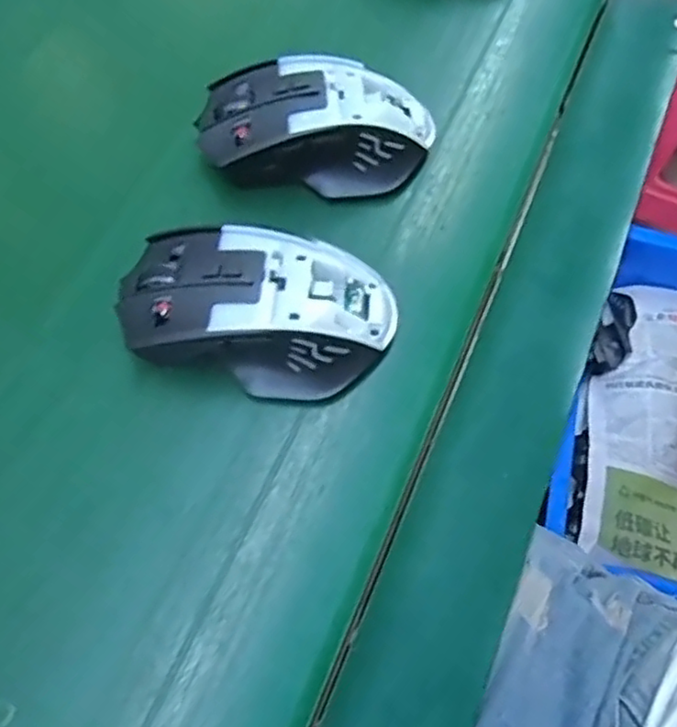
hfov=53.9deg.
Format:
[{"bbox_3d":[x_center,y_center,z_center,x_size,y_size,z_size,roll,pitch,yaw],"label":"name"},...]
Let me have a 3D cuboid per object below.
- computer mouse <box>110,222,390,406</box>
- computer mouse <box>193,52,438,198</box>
[{"bbox_3d":[-0.034,-0.025,0.286,0.118,0.041,0.072,4,65,-1],"label":"computer mouse"},{"bbox_3d":[-0.010,-0.117,0.331,0.114,0.040,0.061,-2,65,-4],"label":"computer mouse"}]

